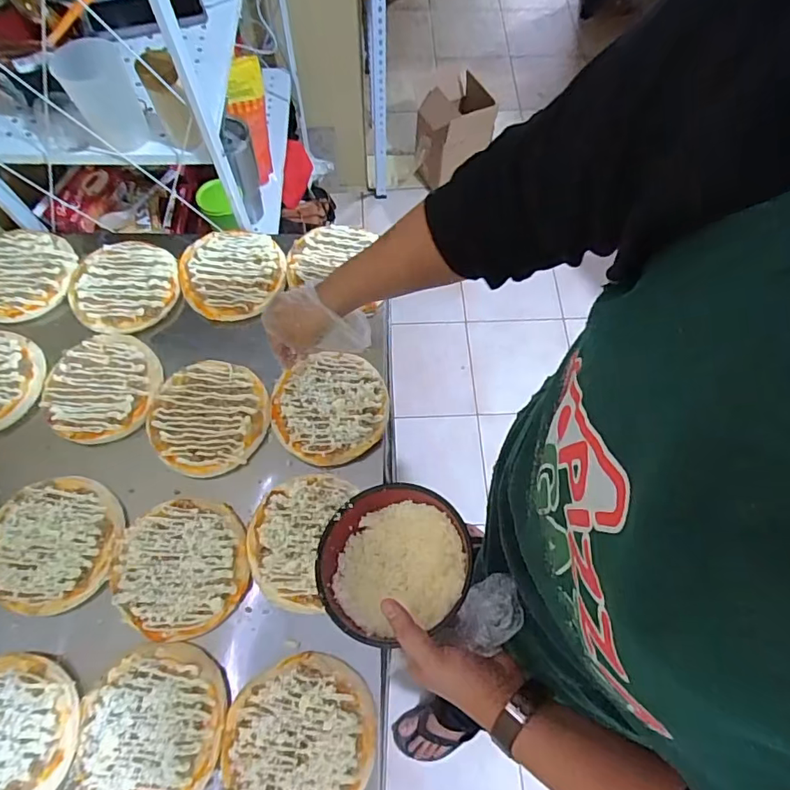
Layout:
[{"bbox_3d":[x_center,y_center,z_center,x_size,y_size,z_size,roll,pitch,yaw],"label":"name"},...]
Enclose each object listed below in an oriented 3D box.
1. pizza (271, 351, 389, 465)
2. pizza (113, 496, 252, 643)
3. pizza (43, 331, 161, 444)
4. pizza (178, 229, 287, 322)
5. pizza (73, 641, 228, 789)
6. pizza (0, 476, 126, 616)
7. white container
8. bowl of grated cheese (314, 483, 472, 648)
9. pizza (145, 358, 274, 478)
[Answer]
[{"bbox_3d":[-0.082,0.015,0.638,0.142,0.015,0.140,-12,67,-5],"label":"pizza"},{"bbox_3d":[-0.240,0.192,0.567,0.145,0.020,0.144,0,67,1],"label":"pizza"},{"bbox_3d":[-0.380,-0.010,0.654,0.138,0.016,0.147,0,67,1],"label":"pizza"},{"bbox_3d":[-0.233,-0.177,0.724,0.146,0.016,0.145,-14,68,-5],"label":"pizza"},{"bbox_3d":[-0.243,0.332,0.504,0.140,0.017,0.144,1,67,1],"label":"pizza"},{"bbox_3d":[-0.389,0.168,0.575,0.140,0.019,0.147,0,67,1],"label":"pizza"},{"bbox_3d":[-0.361,-0.372,0.625,0.074,0.107,0.064,-27,72,-11],"label":"white container"},{"bbox_3d":[-0.002,0.158,0.486,0.141,0.054,0.131,0,67,1],"label":"bowl of grated cheese"},{"bbox_3d":[-0.235,0.027,0.638,0.145,0.015,0.144,0,67,1],"label":"pizza"}]

